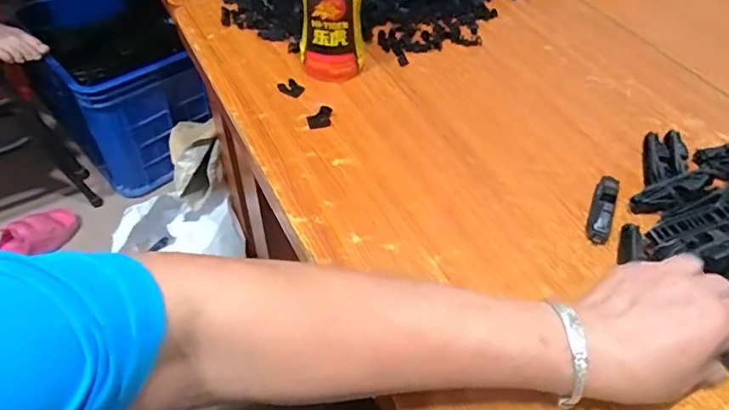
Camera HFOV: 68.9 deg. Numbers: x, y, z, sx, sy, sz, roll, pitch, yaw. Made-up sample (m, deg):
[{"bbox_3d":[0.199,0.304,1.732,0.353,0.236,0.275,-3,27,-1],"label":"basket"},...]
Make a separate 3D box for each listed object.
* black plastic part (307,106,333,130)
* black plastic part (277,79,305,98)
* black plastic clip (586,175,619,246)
[{"bbox_3d":[-0.044,-0.086,0.526,0.024,0.011,0.023,-2,49,-4],"label":"black plastic part"},{"bbox_3d":[-0.076,-0.122,0.556,0.025,0.010,0.016,17,51,13],"label":"black plastic part"},{"bbox_3d":[0.206,0.001,0.459,0.020,0.019,0.076,21,52,16],"label":"black plastic clip"}]

